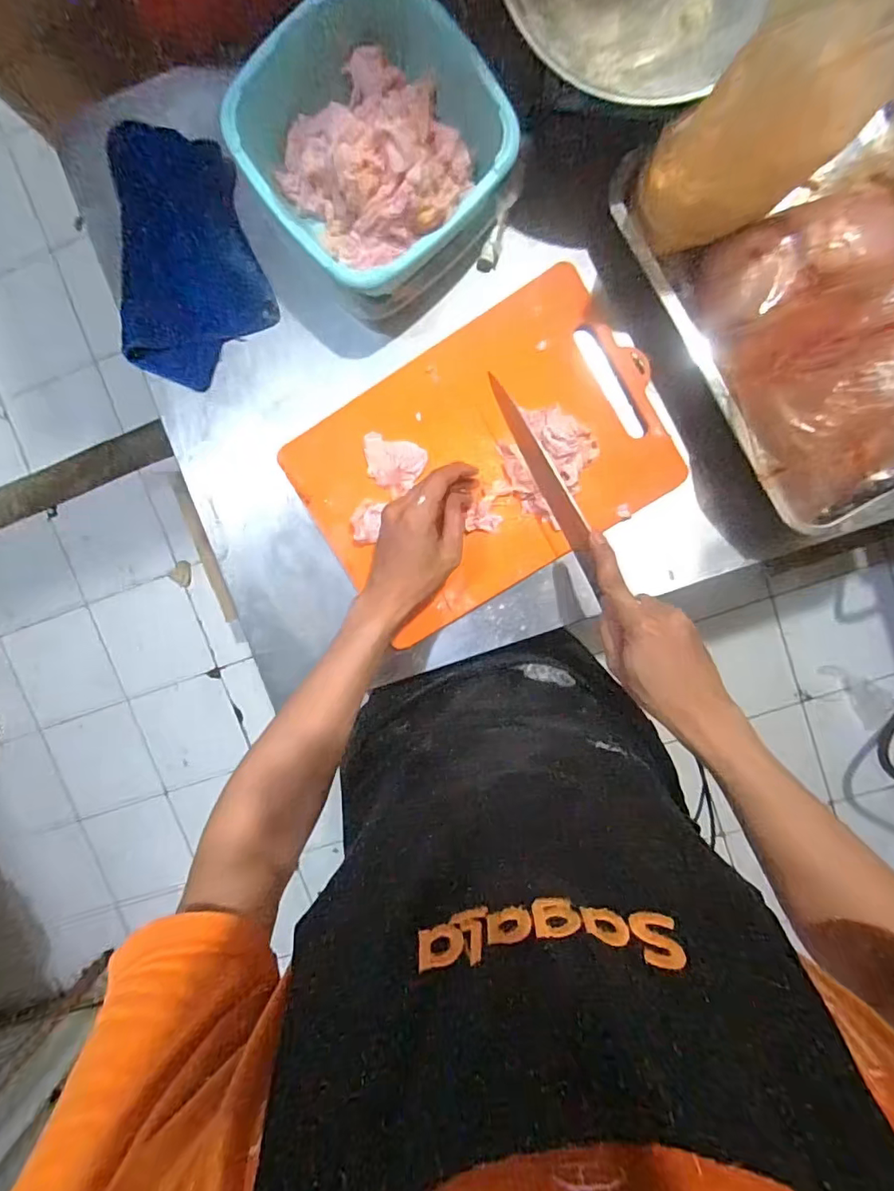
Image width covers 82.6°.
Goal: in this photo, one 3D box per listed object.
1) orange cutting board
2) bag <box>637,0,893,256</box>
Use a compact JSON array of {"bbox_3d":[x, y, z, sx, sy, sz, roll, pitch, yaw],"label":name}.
[{"bbox_3d":[0.039,-0.134,0.518,0.349,0.018,0.240,-31,94,6],"label":"orange cutting board"},{"bbox_3d":[0.246,-0.352,0.357,0.154,0.206,0.075,-29,94,6],"label":"bag"}]

